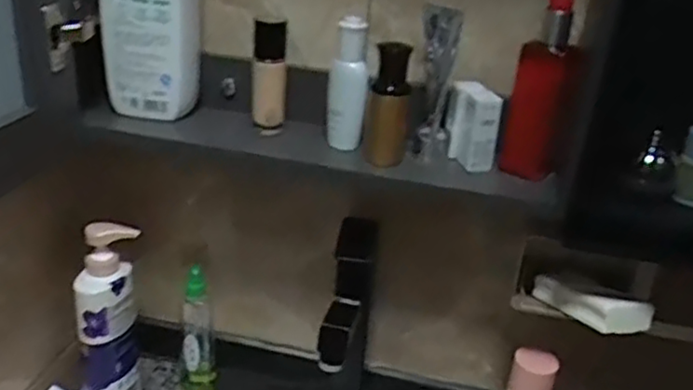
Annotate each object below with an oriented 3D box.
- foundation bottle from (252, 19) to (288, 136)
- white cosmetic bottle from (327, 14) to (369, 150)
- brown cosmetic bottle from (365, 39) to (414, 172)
[{"bbox_3d":[-0.078,-0.117,0.696,0.033,0.115,0.025,1,24,-8],"label":"foundation bottle"},{"bbox_3d":[0.002,-0.107,0.664,0.036,0.127,0.031,5,24,1],"label":"white cosmetic bottle"},{"bbox_3d":[0.040,-0.084,0.640,0.036,0.119,0.031,5,24,1],"label":"brown cosmetic bottle"}]

